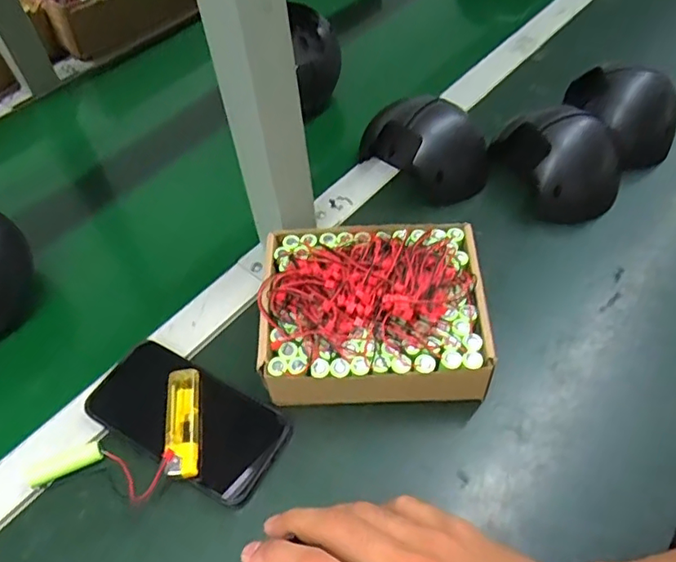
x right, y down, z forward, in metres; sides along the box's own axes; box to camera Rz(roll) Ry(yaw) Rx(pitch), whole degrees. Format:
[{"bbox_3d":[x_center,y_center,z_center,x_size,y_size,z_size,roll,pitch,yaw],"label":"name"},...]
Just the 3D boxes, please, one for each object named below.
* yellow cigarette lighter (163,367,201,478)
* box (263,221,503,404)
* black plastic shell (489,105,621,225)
[{"bbox_3d":[-0.111,0.101,0.403,0.023,0.012,0.081,-9,52,-4],"label":"yellow cigarette lighter"},{"bbox_3d":[0.026,0.021,0.428,0.162,0.067,0.138,-1,52,3],"label":"box"},{"bbox_3d":[0.209,-0.117,0.533,0.120,0.058,0.101,24,57,20],"label":"black plastic shell"}]

